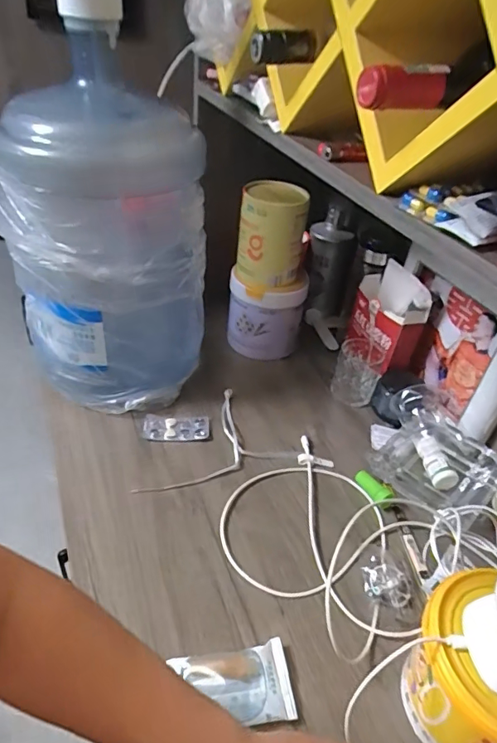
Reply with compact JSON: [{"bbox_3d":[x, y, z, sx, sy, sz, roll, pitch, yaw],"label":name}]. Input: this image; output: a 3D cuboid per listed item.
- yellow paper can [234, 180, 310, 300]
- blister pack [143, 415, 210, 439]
[{"bbox_3d":[0.033,-0.208,0.762,0.096,0.159,0.088,4,39,-3],"label":"yellow paper can"},{"bbox_3d":[-0.104,0.080,0.697,0.091,0.007,0.042,5,39,-3],"label":"blister pack"}]

